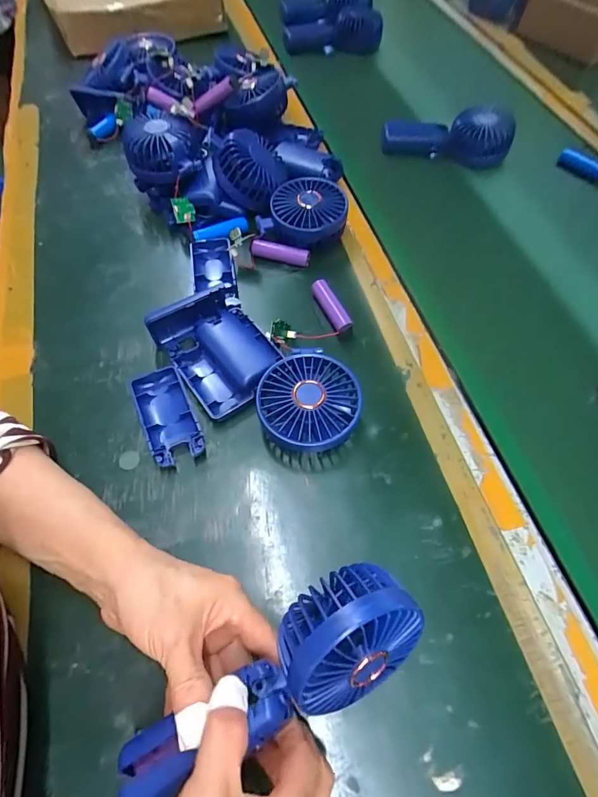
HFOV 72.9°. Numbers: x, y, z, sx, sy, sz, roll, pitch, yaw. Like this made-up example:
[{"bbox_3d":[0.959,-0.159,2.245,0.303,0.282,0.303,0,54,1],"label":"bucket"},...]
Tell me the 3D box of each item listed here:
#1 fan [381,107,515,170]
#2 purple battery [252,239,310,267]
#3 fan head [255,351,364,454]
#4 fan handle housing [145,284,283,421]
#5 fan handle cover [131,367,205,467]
[{"bbox_3d":[0.208,-0.376,0.577,0.180,0.048,0.065,13,62,6],"label":"fan"},{"bbox_3d":[-0.020,-0.163,0.453,0.066,0.019,0.015,18,62,8],"label":"purple battery"},{"bbox_3d":[0.006,0.007,0.352,0.088,0.044,0.090,-40,69,-20],"label":"fan head"},{"bbox_3d":[-0.077,-0.052,0.385,0.089,0.043,0.127,-34,67,-18],"label":"fan handle housing"},{"bbox_3d":[-0.118,0.016,0.362,0.044,0.013,0.092,-23,64,-13],"label":"fan handle cover"}]

